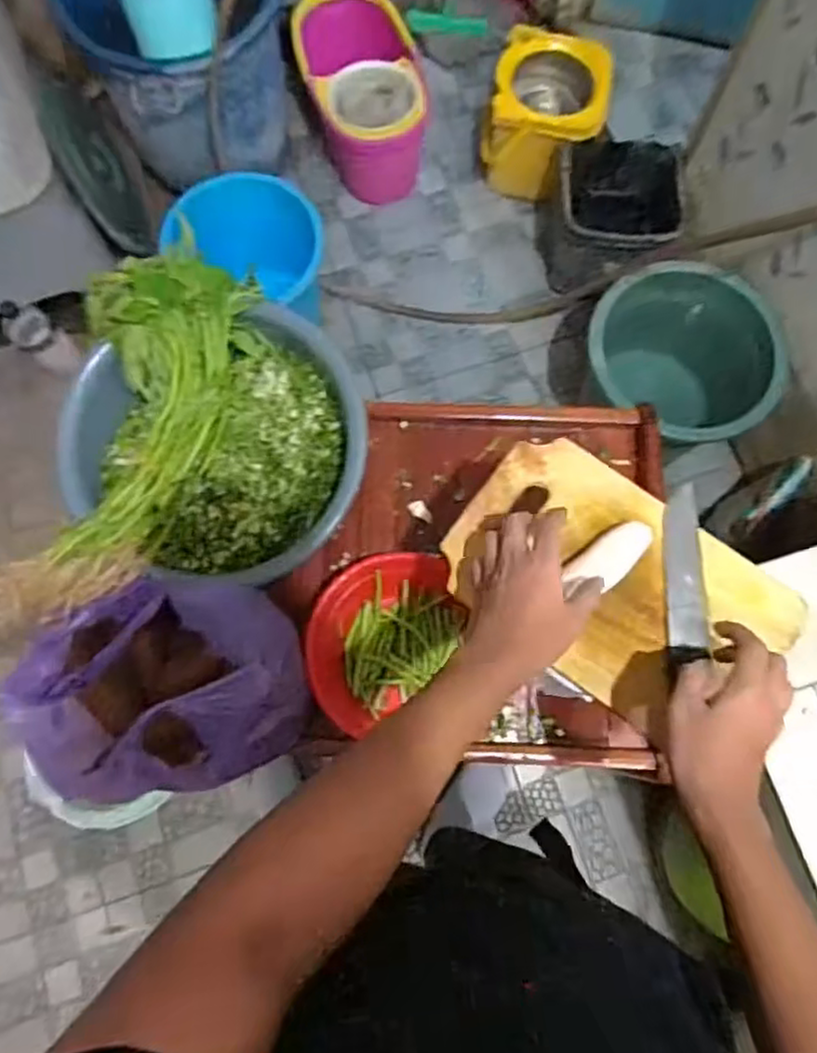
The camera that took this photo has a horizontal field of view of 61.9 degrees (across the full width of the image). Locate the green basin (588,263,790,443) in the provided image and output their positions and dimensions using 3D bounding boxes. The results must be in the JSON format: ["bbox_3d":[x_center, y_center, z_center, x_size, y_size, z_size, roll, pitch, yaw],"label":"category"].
[{"bbox_3d":[0.497,-0.308,1.274,0.329,0.229,0.266,30,78,7],"label":"green basin"}]

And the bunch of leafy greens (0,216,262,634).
[{"bbox_3d":[-0.284,-0.088,0.693,0.137,0.111,0.405,18,77,4],"label":"bunch of leafy greens"}]

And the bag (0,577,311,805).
[{"bbox_3d":[-0.229,0.143,0.628,0.244,0.190,0.174,-6,77,-1],"label":"bag"}]

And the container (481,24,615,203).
[{"bbox_3d":[0.303,-0.891,1.505,0.245,0.244,0.251,0,76,0],"label":"container"}]

